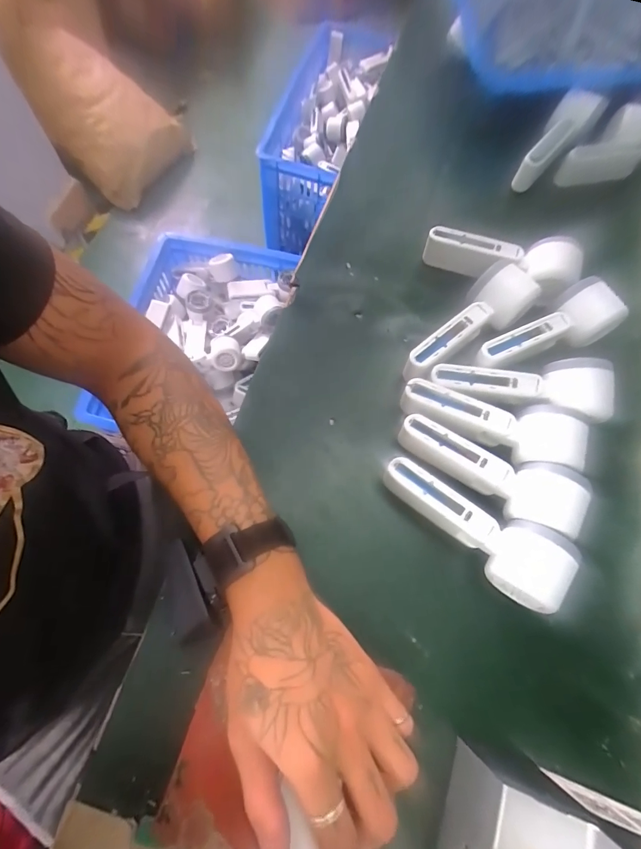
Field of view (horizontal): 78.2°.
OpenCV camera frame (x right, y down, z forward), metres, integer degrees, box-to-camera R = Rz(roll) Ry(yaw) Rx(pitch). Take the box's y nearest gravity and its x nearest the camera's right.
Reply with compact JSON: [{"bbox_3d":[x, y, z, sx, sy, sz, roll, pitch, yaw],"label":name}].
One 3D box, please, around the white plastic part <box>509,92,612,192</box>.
[{"bbox_3d":[0.303,-0.373,0.510,0.049,0.041,0.153,42,93,14],"label":"white plastic part"}]

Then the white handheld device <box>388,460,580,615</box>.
[{"bbox_3d":[0.125,0.087,0.335,0.163,0.048,0.058,33,71,10],"label":"white handheld device"}]

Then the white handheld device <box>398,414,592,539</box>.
[{"bbox_3d":[0.146,0.042,0.350,0.165,0.046,0.054,28,70,8],"label":"white handheld device"}]

